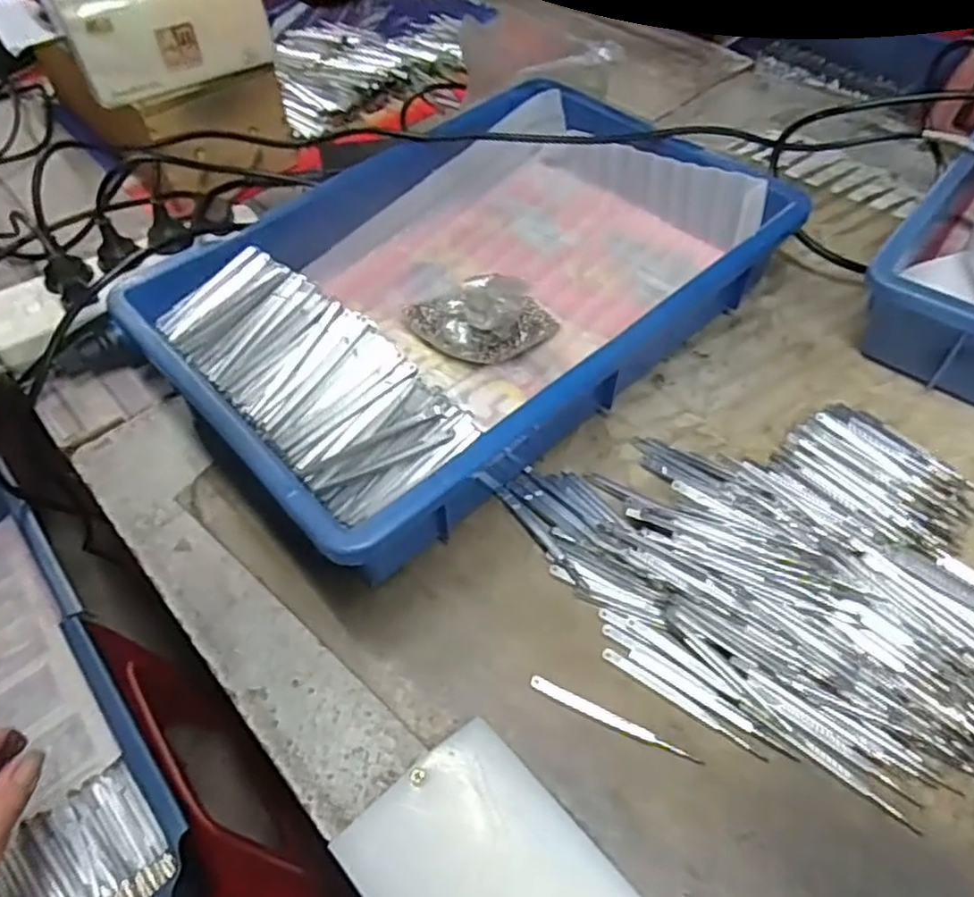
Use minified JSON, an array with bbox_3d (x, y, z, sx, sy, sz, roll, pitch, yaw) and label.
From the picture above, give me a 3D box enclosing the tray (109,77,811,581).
[{"bbox_3d":[-0.017,-0.125,0.525,0.418,0.086,0.289,-38,60,-22],"label":"tray"}]

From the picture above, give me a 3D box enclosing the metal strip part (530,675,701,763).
[{"bbox_3d":[0.067,0.142,0.370,0.092,0.004,0.007,20,57,17],"label":"metal strip part"}]

